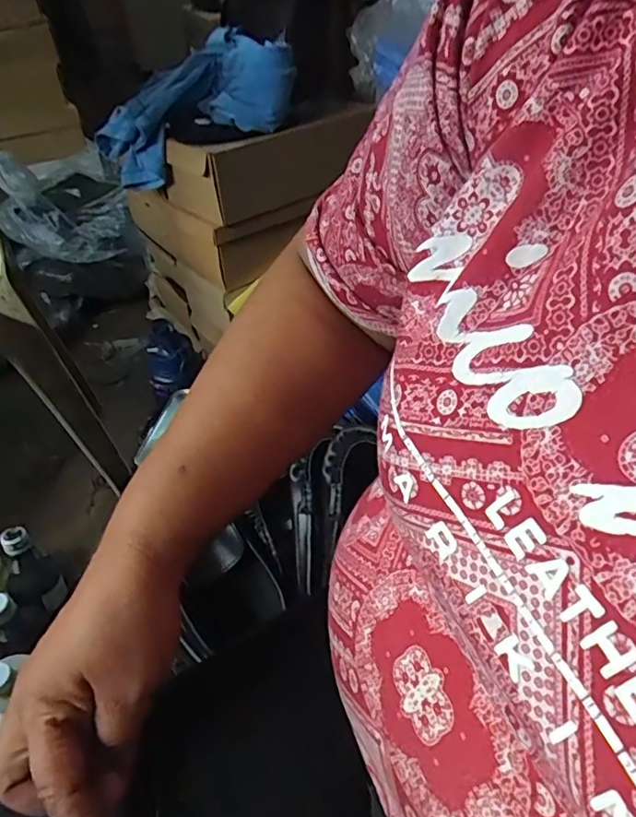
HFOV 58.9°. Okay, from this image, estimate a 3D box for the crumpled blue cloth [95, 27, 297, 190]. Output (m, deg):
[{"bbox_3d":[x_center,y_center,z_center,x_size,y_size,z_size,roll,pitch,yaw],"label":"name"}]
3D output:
[{"bbox_3d":[-0.188,-0.454,0.855,0.334,0.132,0.142,-19,37,16],"label":"crumpled blue cloth"}]

